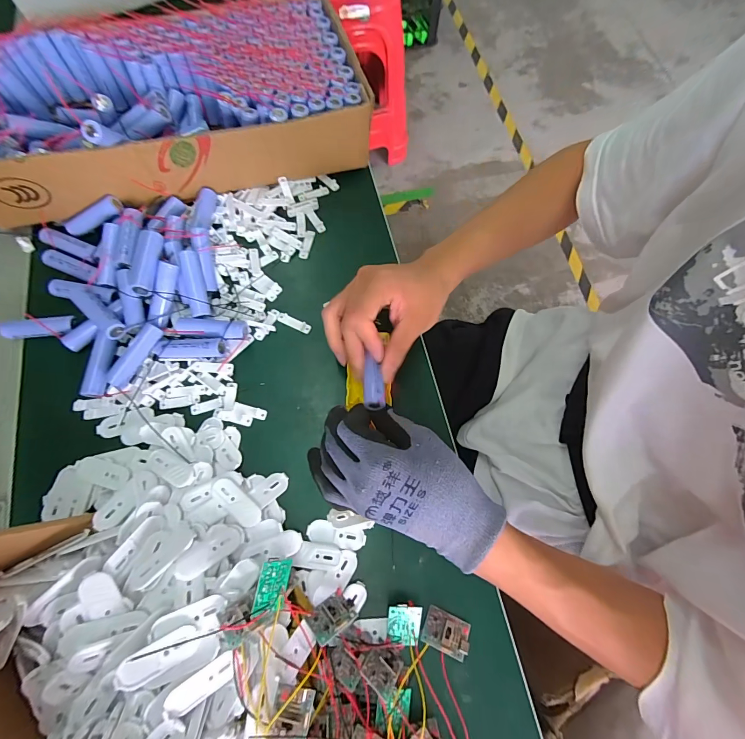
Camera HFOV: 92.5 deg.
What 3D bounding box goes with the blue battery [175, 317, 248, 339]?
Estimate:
[{"bbox_3d":[-0.158,-0.038,0.354,0.068,0.022,0.019,5,72,1],"label":"blue battery"}]

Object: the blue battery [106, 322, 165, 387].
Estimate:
[{"bbox_3d":[-0.224,-0.013,0.343,0.017,0.020,0.067,24,73,7],"label":"blue battery"}]

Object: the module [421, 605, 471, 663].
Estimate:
[{"bbox_3d":[0.060,0.211,0.286,0.036,0.007,0.026,19,51,13],"label":"module"}]

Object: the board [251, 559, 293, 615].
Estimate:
[{"bbox_3d":[-0.071,0.156,0.257,0.004,0.027,0.032,-7,67,44],"label":"board"}]

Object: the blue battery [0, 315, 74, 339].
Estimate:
[{"bbox_3d":[-0.333,-0.041,0.358,0.065,0.015,0.018,-6,72,-3],"label":"blue battery"}]

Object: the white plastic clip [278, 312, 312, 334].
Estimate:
[{"bbox_3d":[-0.082,-0.049,0.373,0.038,0.004,0.011,26,73,7],"label":"white plastic clip"}]

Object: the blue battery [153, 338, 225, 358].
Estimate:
[{"bbox_3d":[-0.176,-0.020,0.344,0.067,0.018,0.015,1,72,-1],"label":"blue battery"}]

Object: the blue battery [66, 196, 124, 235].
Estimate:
[{"bbox_3d":[-0.302,-0.165,0.385,0.066,0.014,0.017,-24,73,8],"label":"blue battery"}]

